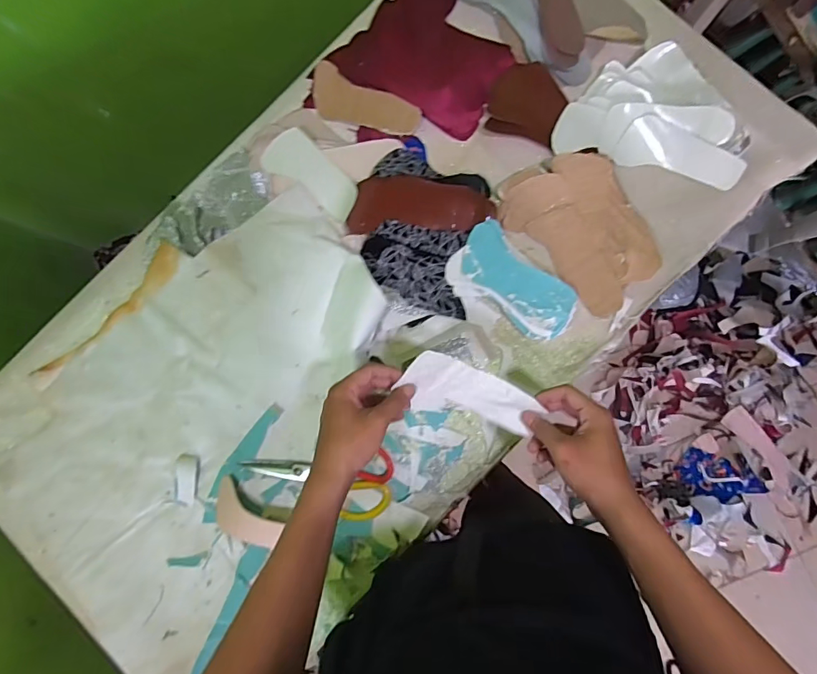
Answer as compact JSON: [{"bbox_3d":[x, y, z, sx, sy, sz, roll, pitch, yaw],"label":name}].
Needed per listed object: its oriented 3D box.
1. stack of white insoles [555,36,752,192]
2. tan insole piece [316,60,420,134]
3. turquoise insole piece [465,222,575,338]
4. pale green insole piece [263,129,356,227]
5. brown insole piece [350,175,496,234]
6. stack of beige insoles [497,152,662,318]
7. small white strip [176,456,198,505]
[{"bbox_3d":[0.342,-0.308,0.621,0.253,0.047,0.156,13,88,1],"label":"stack of white insoles"},{"bbox_3d":[-0.071,-0.336,0.660,0.172,0.018,0.069,31,92,9],"label":"tan insole piece"},{"bbox_3d":[0.147,-0.074,0.617,0.174,0.017,0.081,41,100,2],"label":"turquoise insole piece"},{"bbox_3d":[-0.135,-0.234,0.642,0.148,0.030,0.064,35,87,6],"label":"pale green insole piece"},{"bbox_3d":[0.017,-0.182,0.616,0.195,0.014,0.075,-1,97,3],"label":"brown insole piece"},{"bbox_3d":[0.243,-0.156,0.614,0.142,0.048,0.227,-43,88,-1],"label":"stack of beige insoles"},{"bbox_3d":[-0.309,0.199,0.628,0.028,0.004,0.066,1,88,0],"label":"small white strip"}]

